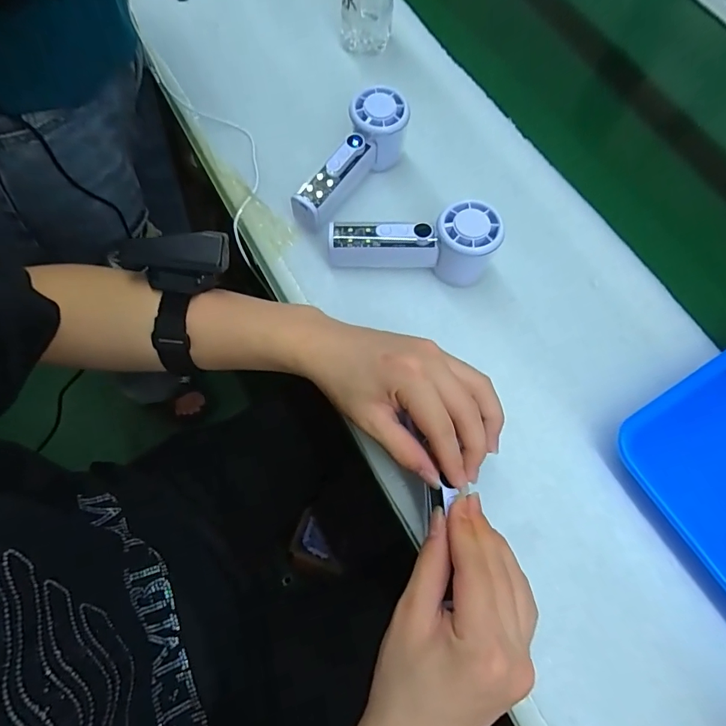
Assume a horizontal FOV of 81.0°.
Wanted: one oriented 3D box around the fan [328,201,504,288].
[{"bbox_3d":[0.045,-0.110,0.400,0.148,0.072,0.058,10,69,0],"label":"fan"}]

